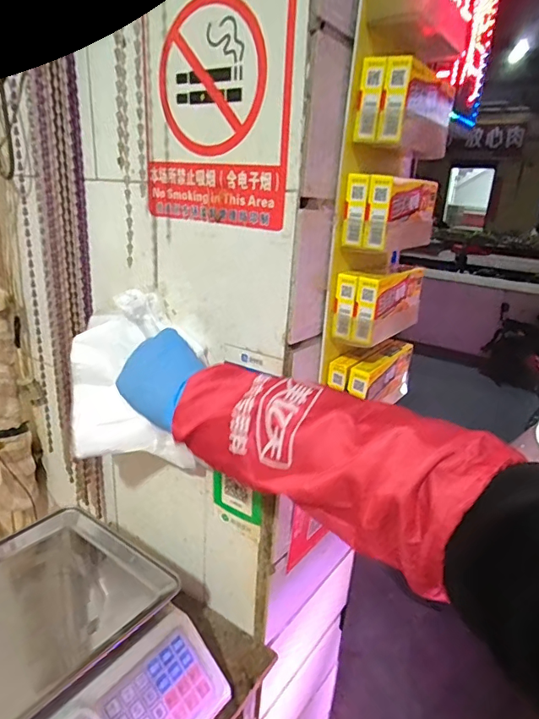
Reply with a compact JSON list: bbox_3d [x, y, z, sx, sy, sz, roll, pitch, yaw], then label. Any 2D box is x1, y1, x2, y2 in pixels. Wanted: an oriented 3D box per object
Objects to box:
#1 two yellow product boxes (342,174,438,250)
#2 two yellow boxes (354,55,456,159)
[{"bbox_3d":[0.143,-0.165,0.545,0.057,0.080,0.144,17,23,31],"label":"two yellow product boxes"},{"bbox_3d":[0.150,-0.265,0.507,0.054,0.073,0.139,17,23,31],"label":"two yellow boxes"}]

